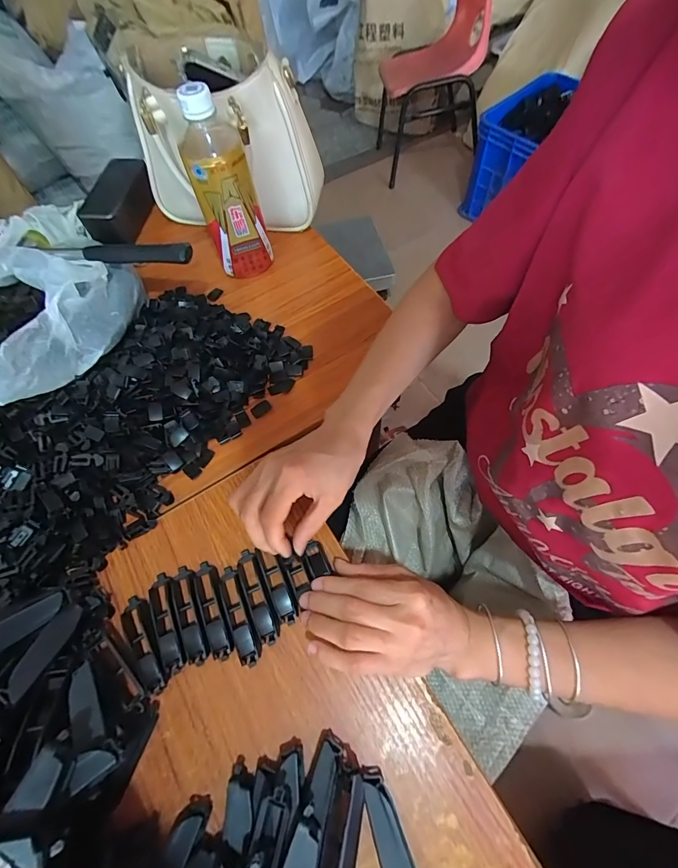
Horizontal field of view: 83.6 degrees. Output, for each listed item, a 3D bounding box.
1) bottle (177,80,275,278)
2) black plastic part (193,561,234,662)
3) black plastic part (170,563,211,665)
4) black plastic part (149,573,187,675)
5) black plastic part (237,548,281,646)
[{"bbox_3d":[-0.128,-0.275,0.433,0.067,0.184,0.065,-16,64,-5],"label":"bottle"},{"bbox_3d":[-0.103,0.143,0.313,0.019,0.011,0.076,-22,64,-8],"label":"black plastic part"},{"bbox_3d":[-0.123,0.146,0.311,0.021,0.011,0.076,-20,64,-7],"label":"black plastic part"},{"bbox_3d":[-0.141,0.152,0.308,0.020,0.009,0.076,-22,65,-8],"label":"black plastic part"},{"bbox_3d":[-0.067,0.133,0.316,0.022,0.012,0.076,-20,64,-7],"label":"black plastic part"}]

